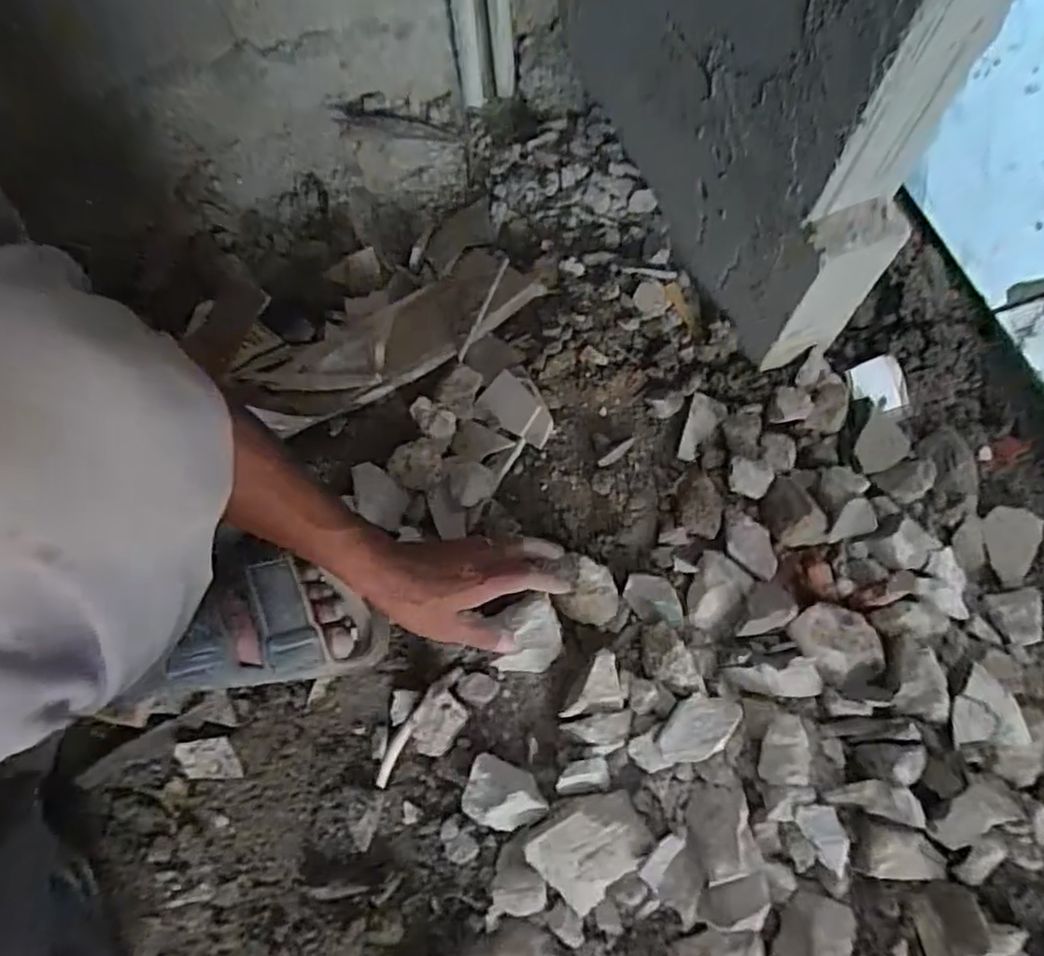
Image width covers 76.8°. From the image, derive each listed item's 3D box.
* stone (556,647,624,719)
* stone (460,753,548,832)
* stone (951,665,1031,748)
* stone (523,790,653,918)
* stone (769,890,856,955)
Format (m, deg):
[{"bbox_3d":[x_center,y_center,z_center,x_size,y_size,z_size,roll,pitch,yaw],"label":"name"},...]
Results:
[{"bbox_3d":[0.057,0.162,0.517,0.052,0.043,0.048,-8,70,0],"label":"stone"},{"bbox_3d":[-0.014,0.242,0.501,0.063,0.035,0.049,24,73,10],"label":"stone"},{"bbox_3d":[0.362,0.182,0.521,0.050,0.025,0.058,-6,70,0],"label":"stone"},{"bbox_3d":[0.051,0.271,0.491,0.081,0.022,0.064,-41,74,-11],"label":"stone"},{"bbox_3d":[0.204,0.324,0.455,0.056,0.029,0.058,14,71,6],"label":"stone"}]

